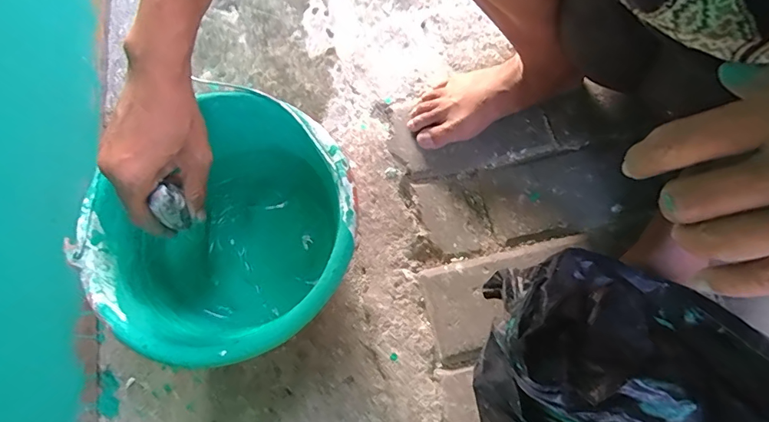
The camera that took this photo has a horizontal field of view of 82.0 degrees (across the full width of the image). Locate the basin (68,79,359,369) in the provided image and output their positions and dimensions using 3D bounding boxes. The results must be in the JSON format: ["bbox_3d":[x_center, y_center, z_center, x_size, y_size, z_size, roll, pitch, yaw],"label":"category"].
[{"bbox_3d":[-0.145,0.028,0.453,0.233,0.156,0.233,-7,71,0],"label":"basin"}]

